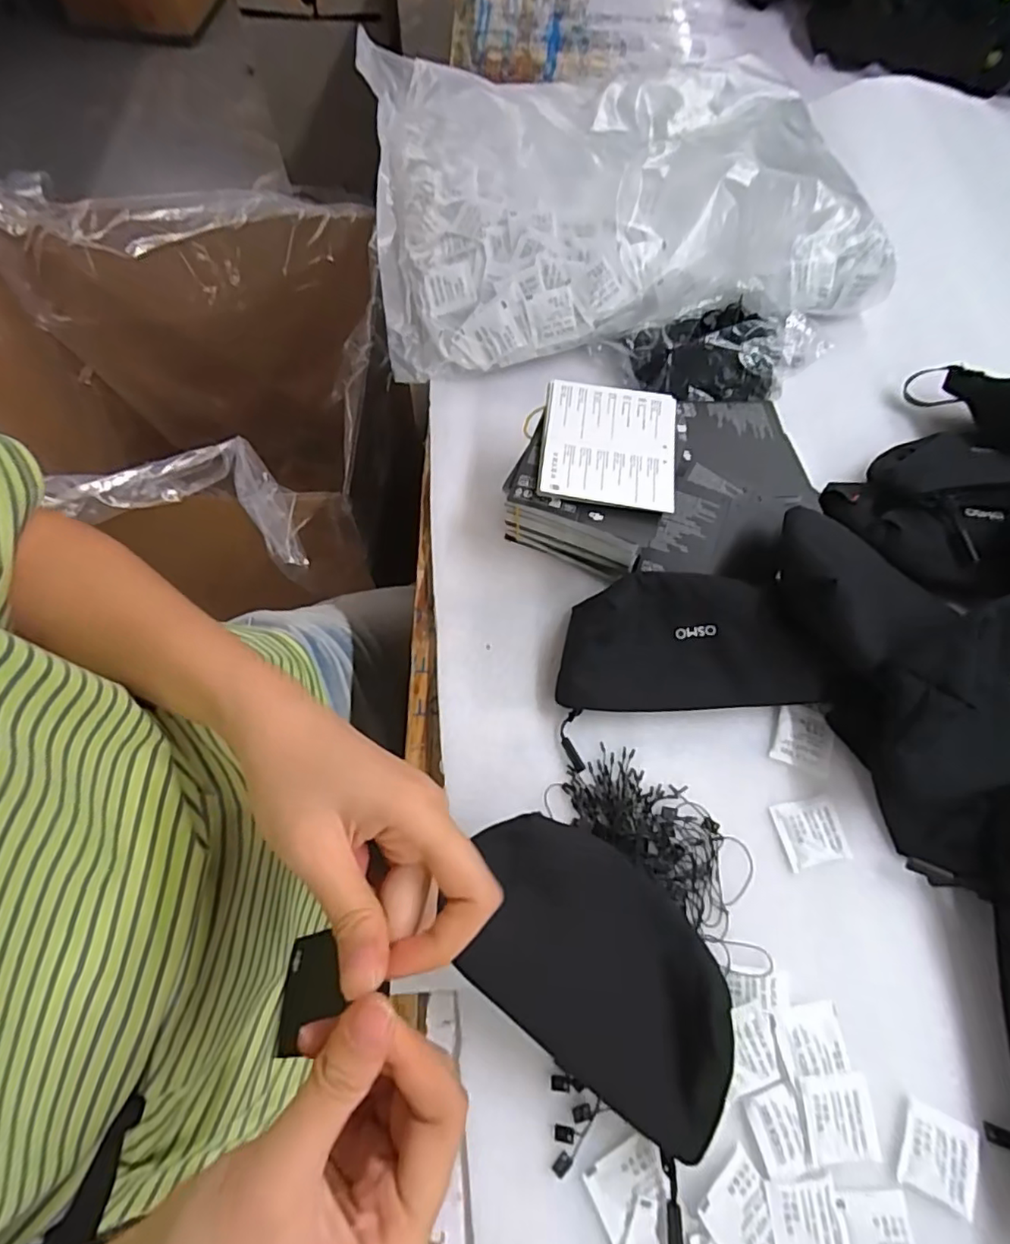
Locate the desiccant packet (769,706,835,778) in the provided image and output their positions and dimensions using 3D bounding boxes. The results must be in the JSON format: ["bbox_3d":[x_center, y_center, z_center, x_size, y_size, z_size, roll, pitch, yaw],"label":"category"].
[{"bbox_3d":[0.205,0.078,0.407,0.039,0.008,0.045,18,69,10],"label":"desiccant packet"}]

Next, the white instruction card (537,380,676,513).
[{"bbox_3d":[0.073,-0.124,0.417,0.093,0.009,0.101,8,66,-2],"label":"white instruction card"}]

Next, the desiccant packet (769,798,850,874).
[{"bbox_3d":[0.196,0.135,0.381,0.042,0.004,0.039,-11,67,-2],"label":"desiccant packet"}]

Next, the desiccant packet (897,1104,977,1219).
[{"bbox_3d":[0.232,0.287,0.318,0.040,0.007,0.039,24,70,12],"label":"desiccant packet"}]

